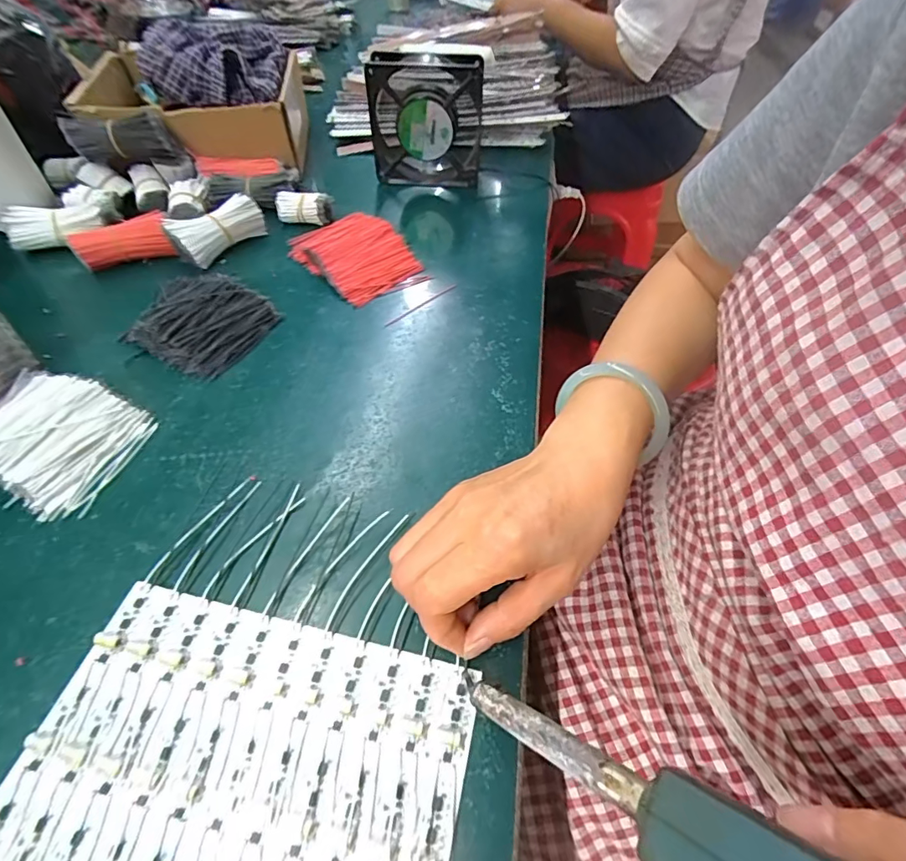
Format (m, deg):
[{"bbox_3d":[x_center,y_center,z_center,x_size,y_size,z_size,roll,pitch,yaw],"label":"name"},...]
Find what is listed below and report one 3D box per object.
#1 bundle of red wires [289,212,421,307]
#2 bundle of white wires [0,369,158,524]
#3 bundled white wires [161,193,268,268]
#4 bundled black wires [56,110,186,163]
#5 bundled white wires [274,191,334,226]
[{"bbox_3d":[-0.095,-0.174,0.476,0.088,0.020,0.124,-35,59,-25],"label":"bundle of red wires"},{"bbox_3d":[-0.277,0.002,0.329,0.119,0.022,0.091,14,52,11],"label":"bundle of white wires"},{"bbox_3d":[-0.232,-0.199,0.478,0.044,0.040,0.080,31,57,23],"label":"bundled white wires"},{"bbox_3d":[-0.333,-0.296,0.495,0.108,0.036,0.029,-2,52,-4],"label":"bundled black wires"},{"bbox_3d":[-0.153,-0.229,0.508,0.050,0.032,0.026,1,50,1],"label":"bundled white wires"}]

